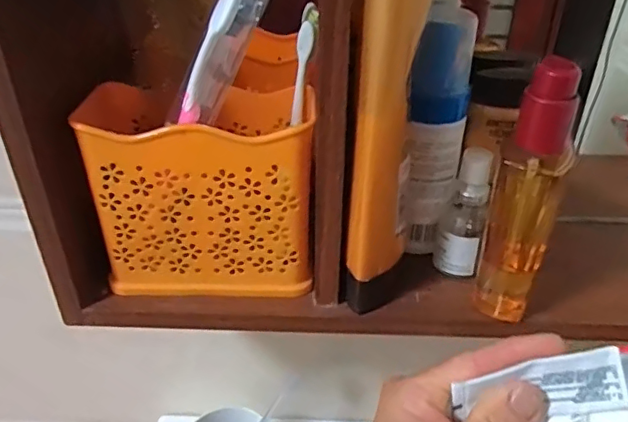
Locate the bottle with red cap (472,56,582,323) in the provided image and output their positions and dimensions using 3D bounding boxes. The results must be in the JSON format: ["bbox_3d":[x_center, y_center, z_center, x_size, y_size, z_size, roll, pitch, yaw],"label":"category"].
[{"bbox_3d":[0.118,-0.003,0.316,0.033,0.156,0.029,18,38,25],"label":"bottle with red cap"}]

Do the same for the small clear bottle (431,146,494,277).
[{"bbox_3d":[0.097,0.002,0.367,0.027,0.082,0.029,10,35,14],"label":"small clear bottle"}]

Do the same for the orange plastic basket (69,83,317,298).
[{"bbox_3d":[-0.065,-0.016,0.357,0.129,0.122,0.079,1,34,1],"label":"orange plastic basket"}]

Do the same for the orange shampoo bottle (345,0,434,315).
[{"bbox_3d":[0.037,-0.034,0.303,0.034,0.202,0.034,7,34,10],"label":"orange shampoo bottle"}]

